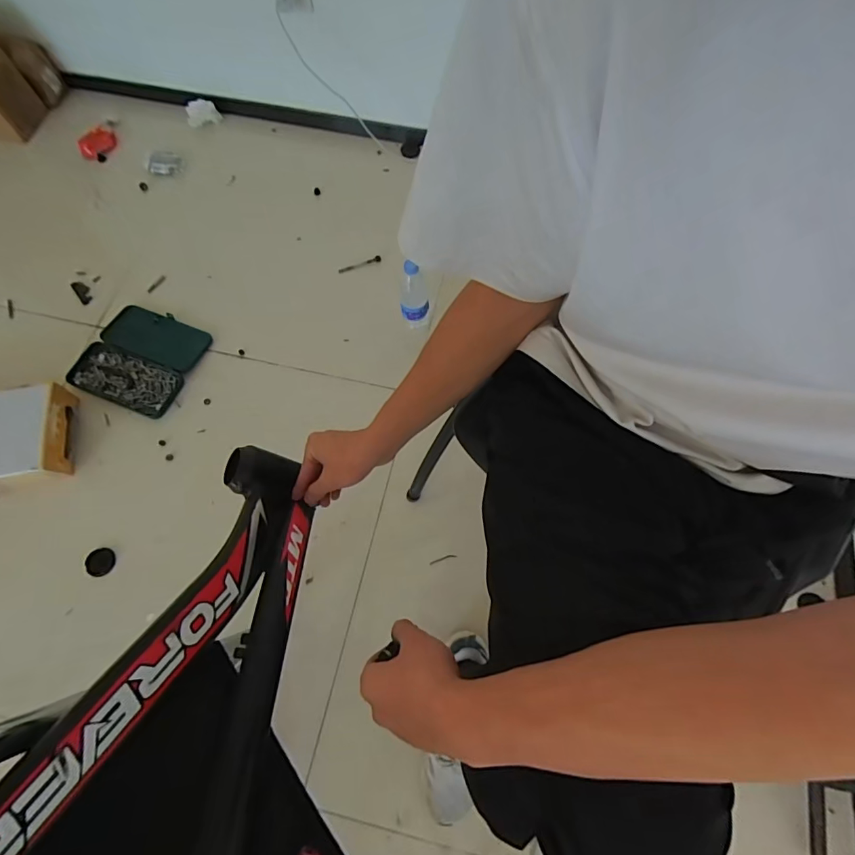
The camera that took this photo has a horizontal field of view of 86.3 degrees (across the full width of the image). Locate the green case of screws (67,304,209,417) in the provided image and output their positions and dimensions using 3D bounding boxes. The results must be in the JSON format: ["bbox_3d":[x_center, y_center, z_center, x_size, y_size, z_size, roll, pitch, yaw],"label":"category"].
[{"bbox_3d":[-0.665,-0.163,1.056,0.234,0.026,0.236,22,71,7],"label":"green case of screws"}]

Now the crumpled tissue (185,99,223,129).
[{"bbox_3d":[-0.647,-0.909,1.311,0.096,0.034,0.071,-14,70,-6],"label":"crumpled tissue"}]

